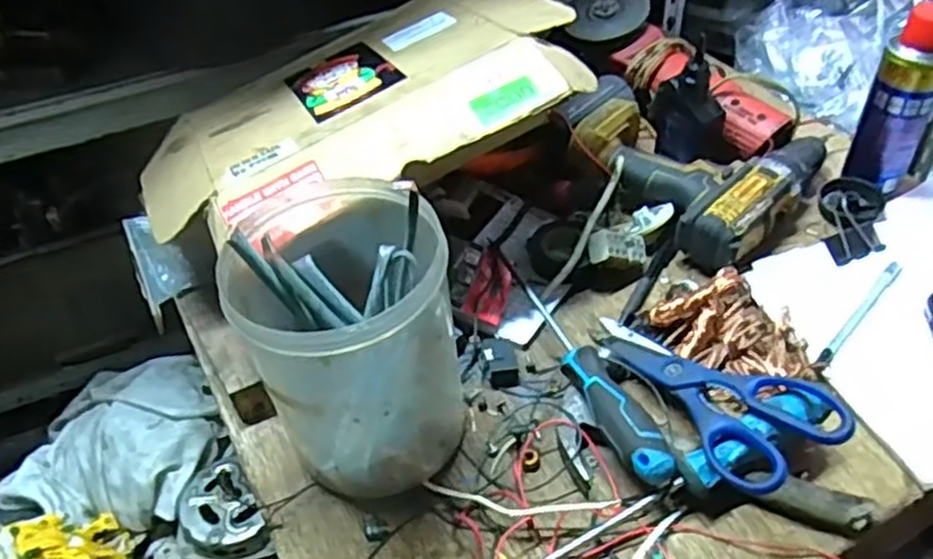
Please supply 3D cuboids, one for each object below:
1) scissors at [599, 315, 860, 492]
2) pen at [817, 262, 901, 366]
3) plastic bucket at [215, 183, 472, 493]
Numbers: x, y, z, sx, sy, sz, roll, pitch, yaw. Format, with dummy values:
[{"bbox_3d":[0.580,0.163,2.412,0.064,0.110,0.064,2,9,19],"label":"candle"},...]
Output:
[{"bbox_3d":[0.173,0.068,0.532,0.086,0.023,0.193,-31,34,-3],"label":"scissors"},{"bbox_3d":[0.307,0.029,0.589,0.010,0.015,0.135,33,57,31],"label":"pen"},{"bbox_3d":[-0.077,0.037,0.503,0.125,0.171,0.144,-28,50,-21],"label":"plastic bucket"}]

